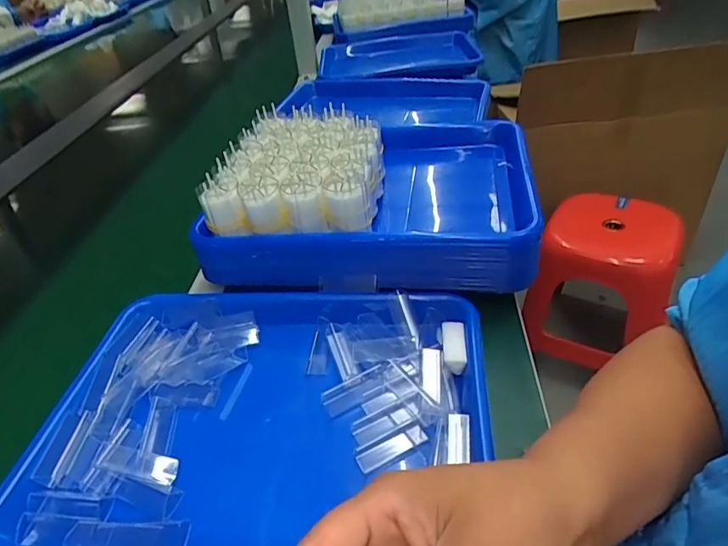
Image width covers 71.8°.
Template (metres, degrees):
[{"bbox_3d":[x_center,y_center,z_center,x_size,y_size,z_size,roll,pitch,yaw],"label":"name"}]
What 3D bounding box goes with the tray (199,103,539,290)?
[{"bbox_3d":[0.009,-0.102,0.560,0.334,0.094,0.263,-1,38,8],"label":"tray"}]

